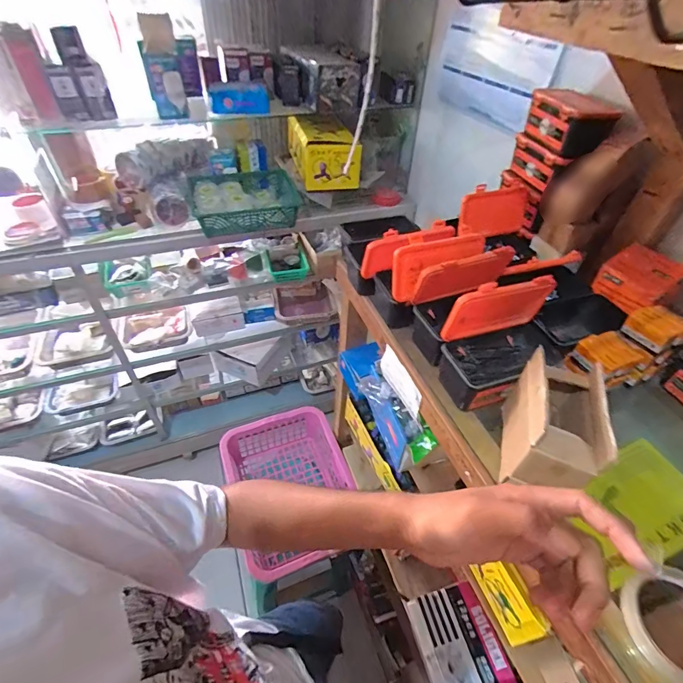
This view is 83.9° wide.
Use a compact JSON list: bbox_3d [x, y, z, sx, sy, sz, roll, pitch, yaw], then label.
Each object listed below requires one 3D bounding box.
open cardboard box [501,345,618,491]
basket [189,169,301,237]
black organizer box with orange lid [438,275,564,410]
[{"bbox_3d":[0.227,0.083,0.409,0.069,0.097,0.135,16,46,12],"label":"open cardboard box"},{"bbox_3d":[-0.276,-0.408,1.114,0.294,0.103,0.226,-11,47,-14],"label":"basket"},{"bbox_3d":[0.215,-0.002,0.484,0.162,0.143,0.084,-19,49,-21],"label":"black organizer box with orange lid"}]

